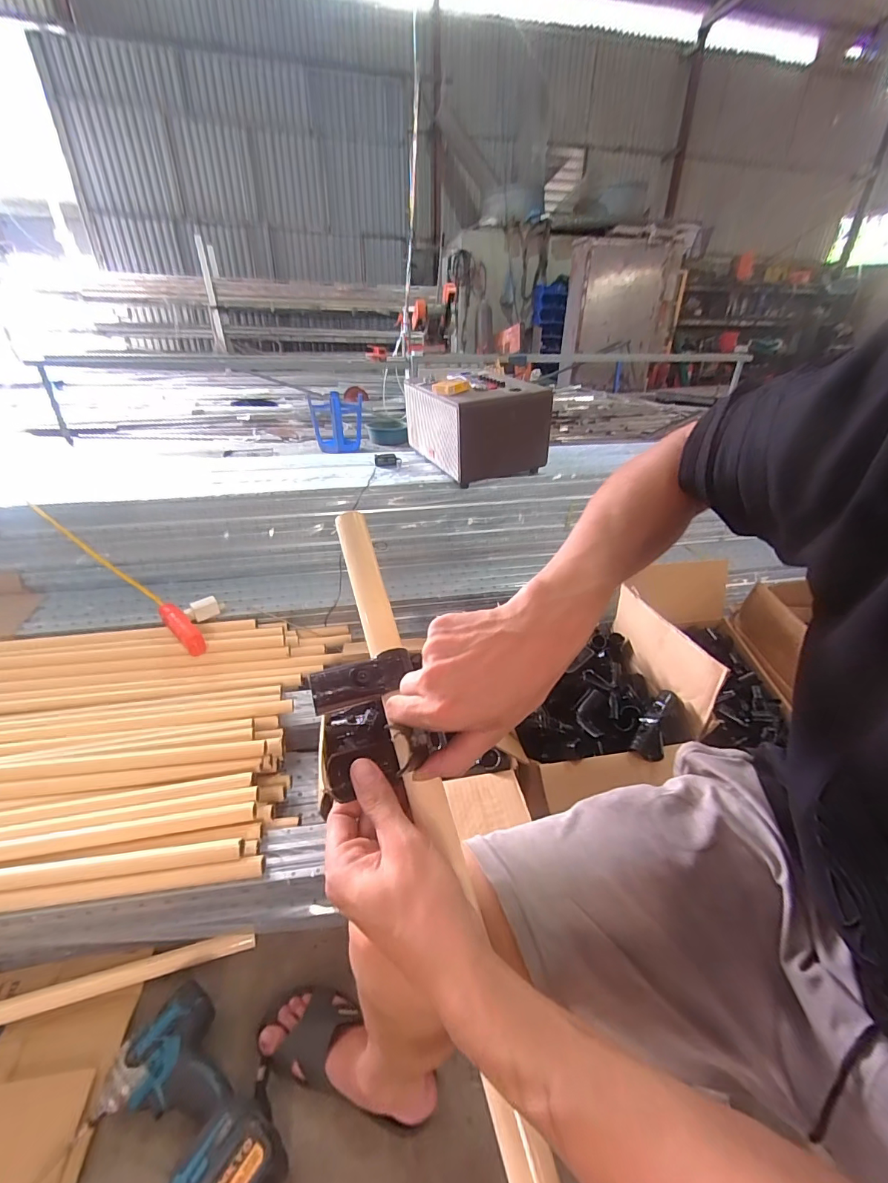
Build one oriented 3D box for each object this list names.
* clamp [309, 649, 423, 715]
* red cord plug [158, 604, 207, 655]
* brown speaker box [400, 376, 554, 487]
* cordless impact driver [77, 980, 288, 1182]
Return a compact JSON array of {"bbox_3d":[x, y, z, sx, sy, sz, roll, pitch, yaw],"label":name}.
[{"bbox_3d":[-0.060,0.068,0.349,0.085,0.024,0.029,-10,31,-18],"label":"clamp"},{"bbox_3d":[-0.613,0.080,1.041,0.177,0.050,0.035,34,44,24],"label":"red cord plug"},{"bbox_3d":[0.070,-0.512,1.349,0.278,0.230,0.406,-15,33,-26],"label":"brown speaker box"},{"bbox_3d":[-0.306,0.627,0.538,0.251,0.074,0.128,20,35,31],"label":"cordless impact driver"}]

